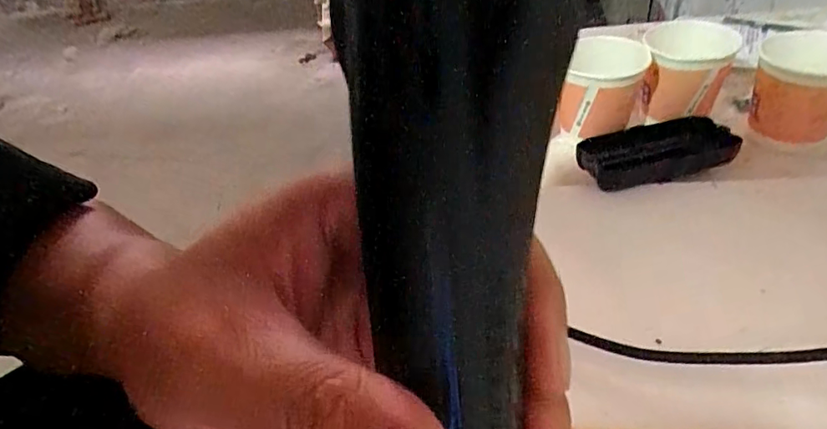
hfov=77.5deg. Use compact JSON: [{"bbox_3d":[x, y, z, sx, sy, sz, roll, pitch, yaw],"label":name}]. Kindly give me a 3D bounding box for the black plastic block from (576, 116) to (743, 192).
[{"bbox_3d":[0.183,-0.046,0.388,0.108,0.020,0.047,-13,42,-6],"label":"black plastic block"}]

